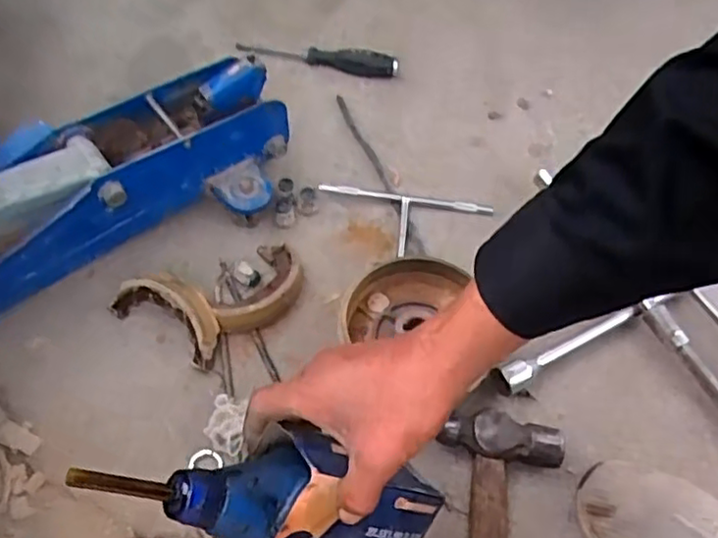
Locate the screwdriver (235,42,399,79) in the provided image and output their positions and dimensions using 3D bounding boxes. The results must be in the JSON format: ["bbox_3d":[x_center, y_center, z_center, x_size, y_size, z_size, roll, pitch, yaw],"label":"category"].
[{"bbox_3d":[-0.053,-0.277,0.854,0.209,0.037,0.028,14,58,6],"label":"screwdriver"}]

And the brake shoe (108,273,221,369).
[{"bbox_3d":[-0.179,0.039,0.626,0.113,0.067,0.028,26,24,8],"label":"brake shoe"}]

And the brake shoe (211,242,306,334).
[{"bbox_3d":[-0.091,0.019,0.655,0.059,0.027,0.113,18,58,9],"label":"brake shoe"}]

